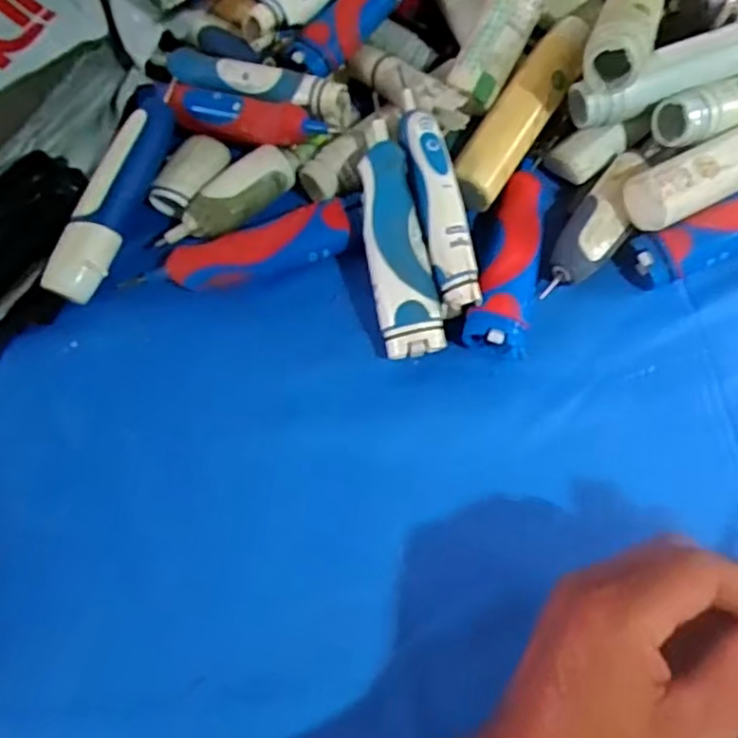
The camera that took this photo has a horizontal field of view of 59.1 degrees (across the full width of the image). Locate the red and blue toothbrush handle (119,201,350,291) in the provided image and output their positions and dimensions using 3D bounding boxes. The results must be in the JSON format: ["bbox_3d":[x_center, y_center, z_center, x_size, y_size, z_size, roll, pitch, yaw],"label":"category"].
[{"bbox_3d":[-0.082,-0.075,0.410,0.141,0.023,0.032,-13,67,-4],"label":"red and blue toothbrush handle"}]

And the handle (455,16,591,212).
[{"bbox_3d":[0.098,-0.165,0.418,0.037,0.031,0.142,28,69,13],"label":"handle"}]

